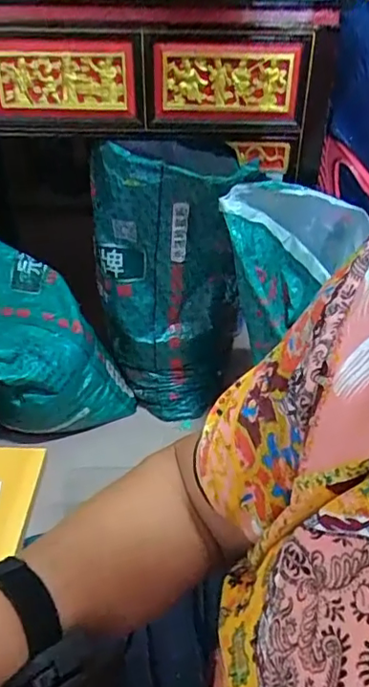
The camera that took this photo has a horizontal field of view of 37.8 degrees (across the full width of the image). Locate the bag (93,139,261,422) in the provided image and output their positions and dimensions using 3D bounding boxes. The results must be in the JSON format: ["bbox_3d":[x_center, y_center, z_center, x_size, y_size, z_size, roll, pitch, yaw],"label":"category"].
[{"bbox_3d":[-0.022,-0.111,1.146,0.319,0.600,0.151,-1,33,-3],"label":"bag"}]

